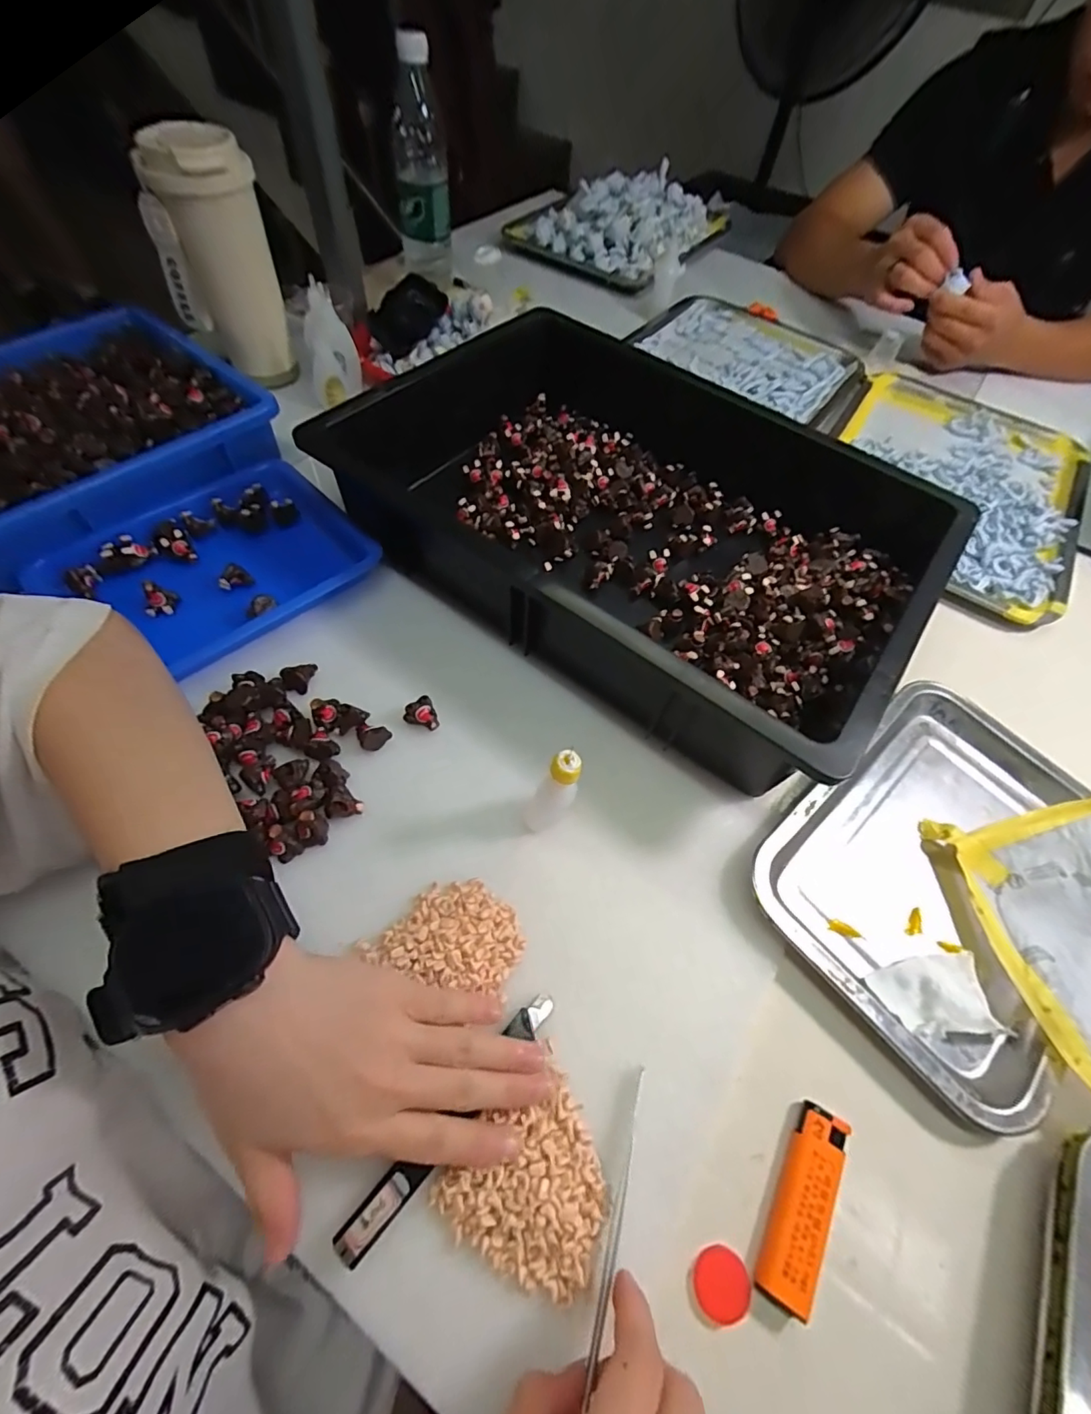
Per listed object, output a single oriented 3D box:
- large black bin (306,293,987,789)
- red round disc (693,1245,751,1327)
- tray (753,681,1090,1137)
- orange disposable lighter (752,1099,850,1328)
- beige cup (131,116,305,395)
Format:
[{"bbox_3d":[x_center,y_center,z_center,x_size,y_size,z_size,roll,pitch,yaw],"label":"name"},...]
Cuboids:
[{"bbox_3d":[0.081,-0.172,0.451,0.445,0.091,0.336,33,61,17],"label":"large black bin"},{"bbox_3d":[0.081,0.268,0.245,0.024,0.006,0.025,2,57,-3],"label":"red round disc"},{"bbox_3d":[0.268,0.102,0.347,0.249,0.018,0.179,-36,66,-23],"label":"tray"},{"bbox_3d":[0.126,0.242,0.259,0.023,0.013,0.080,29,60,15],"label":"orange disposable lighter"},{"bbox_3d":[-0.295,-0.399,0.489,0.092,0.180,0.081,-20,62,-16],"label":"beige cup"}]

